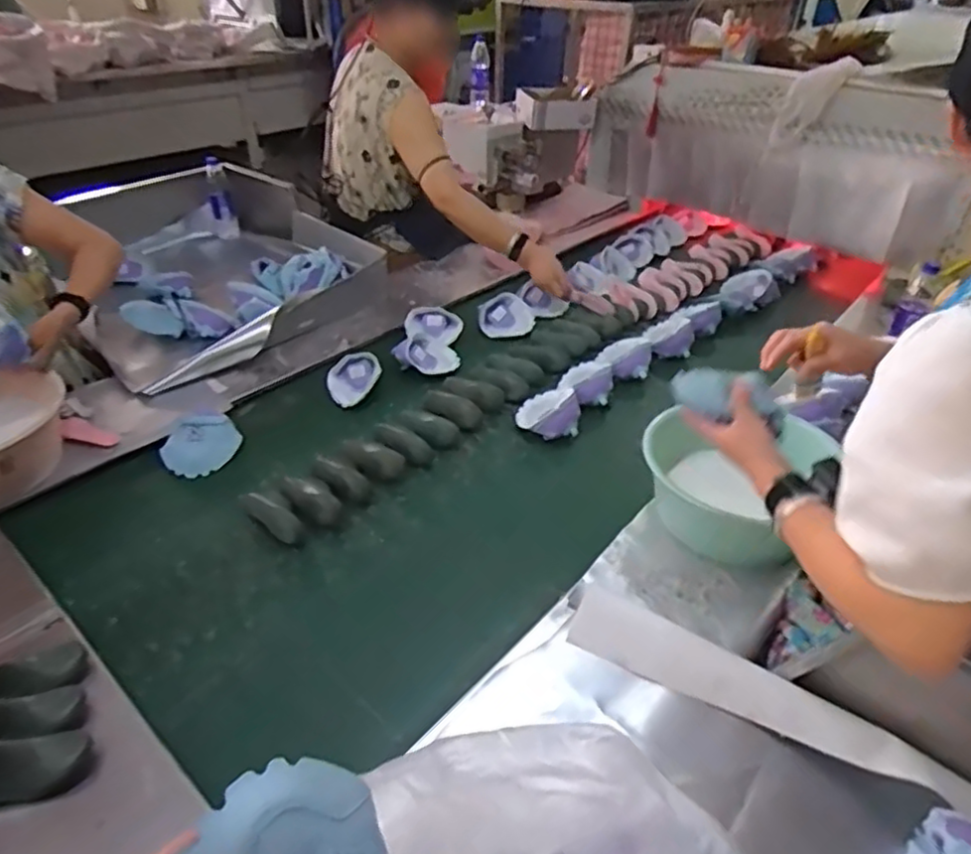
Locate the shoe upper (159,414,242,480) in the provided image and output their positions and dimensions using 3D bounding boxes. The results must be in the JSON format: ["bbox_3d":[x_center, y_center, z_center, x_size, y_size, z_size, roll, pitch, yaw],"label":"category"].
[{"bbox_3d":[-0.542,0.031,1.249,0.136,0.051,0.128,9,37,9],"label":"shoe upper"}]

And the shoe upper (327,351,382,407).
[{"bbox_3d":[-0.287,-0.114,1.430,0.110,0.062,0.115,-19,42,-26],"label":"shoe upper"}]

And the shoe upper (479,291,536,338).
[{"bbox_3d":[0.048,-0.286,1.678,0.132,0.048,0.145,1,37,-1],"label":"shoe upper"}]

